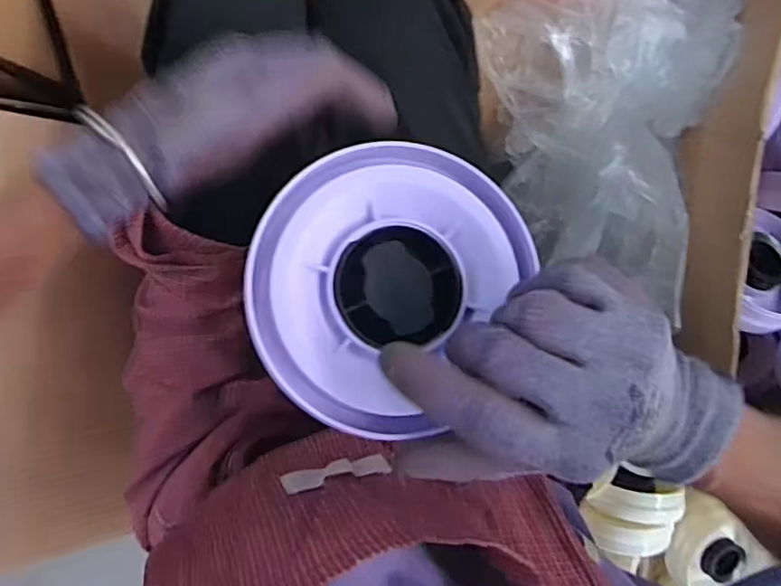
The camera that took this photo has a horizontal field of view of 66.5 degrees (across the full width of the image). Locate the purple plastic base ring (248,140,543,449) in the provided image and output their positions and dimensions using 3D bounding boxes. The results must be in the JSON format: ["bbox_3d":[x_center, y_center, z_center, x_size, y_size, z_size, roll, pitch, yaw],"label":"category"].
[{"bbox_3d":[-0.008,-0.008,0.281,0.122,0.038,0.122,1,85,-10],"label":"purple plastic base ring"}]

